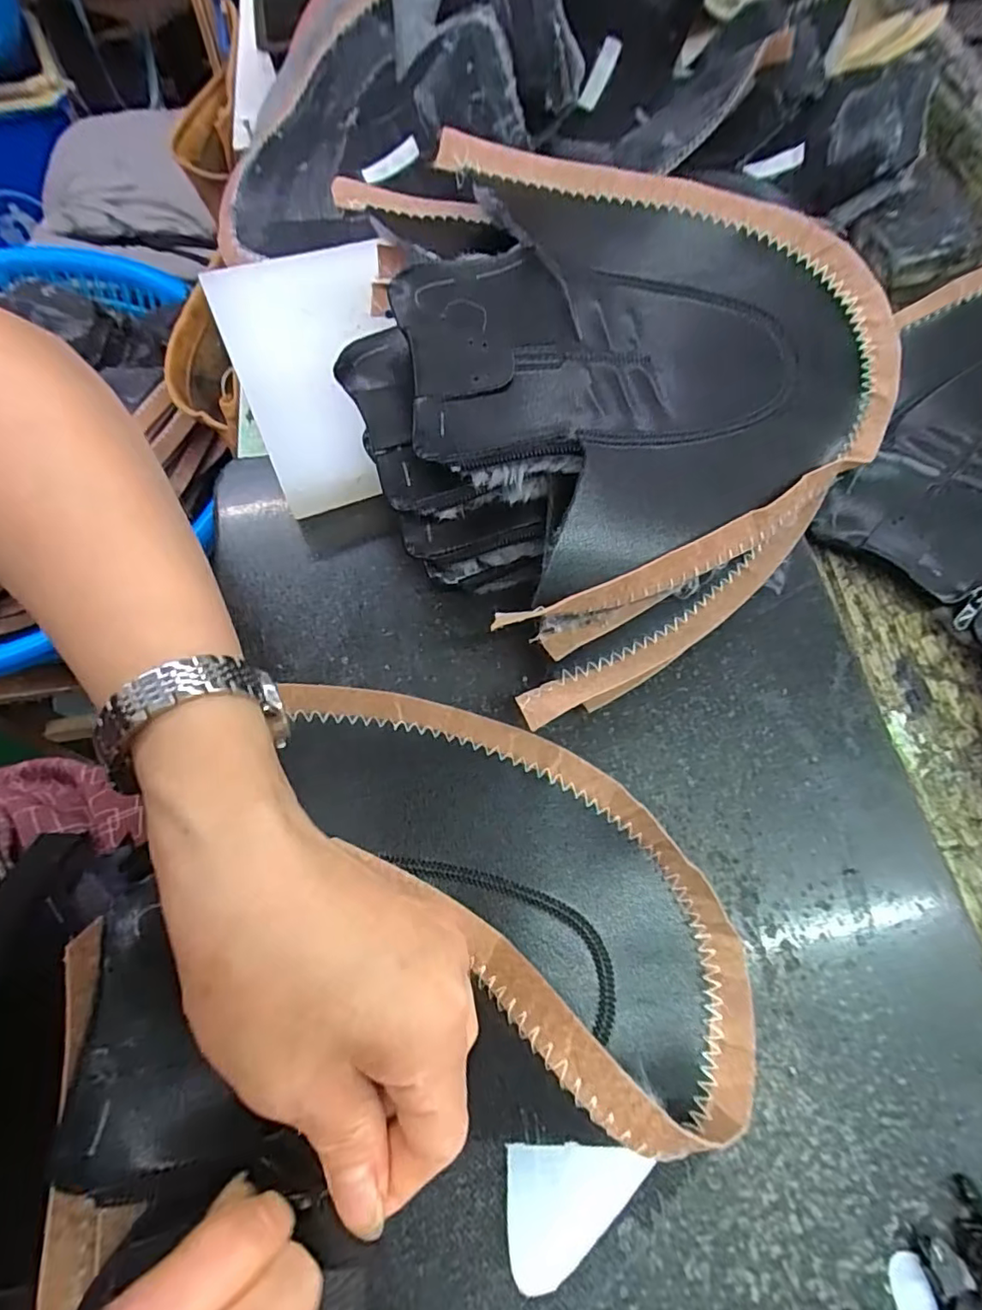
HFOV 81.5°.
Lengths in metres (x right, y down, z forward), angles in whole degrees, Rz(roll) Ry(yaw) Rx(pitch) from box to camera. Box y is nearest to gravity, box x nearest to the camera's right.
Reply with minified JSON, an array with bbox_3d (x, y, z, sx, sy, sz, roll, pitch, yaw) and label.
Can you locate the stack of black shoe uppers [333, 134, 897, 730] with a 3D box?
[{"bbox_3d":[0.054,-0.127,0.280,0.229,0.098,0.241,-31,71,-14],"label":"stack of black shoe uppers"}]

